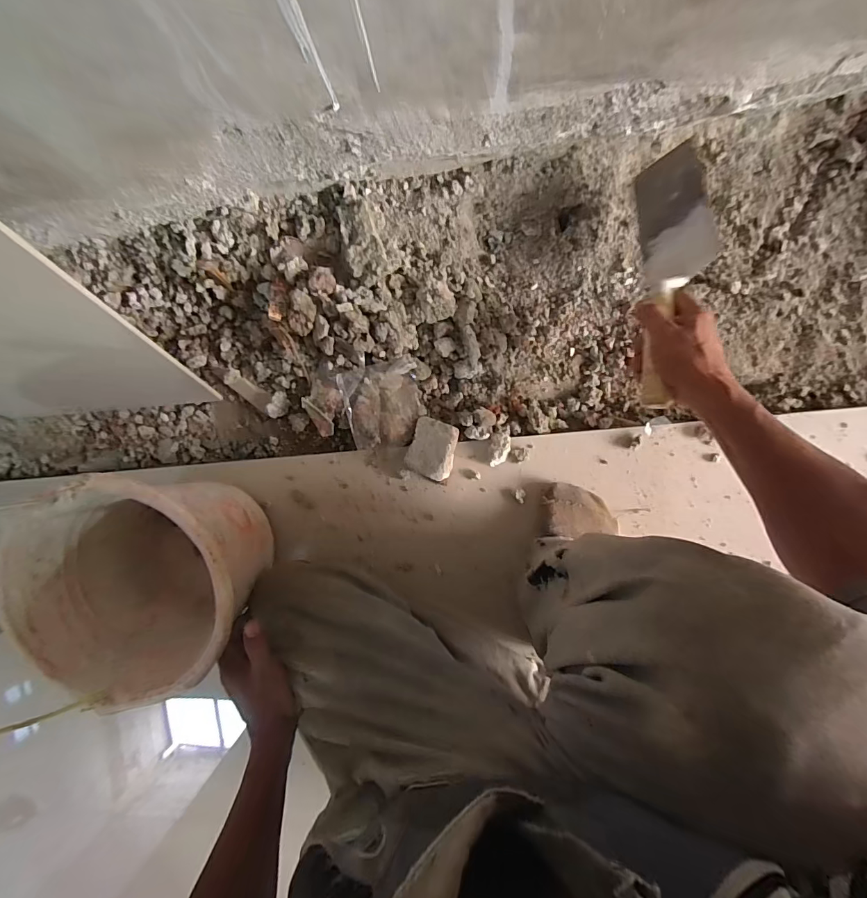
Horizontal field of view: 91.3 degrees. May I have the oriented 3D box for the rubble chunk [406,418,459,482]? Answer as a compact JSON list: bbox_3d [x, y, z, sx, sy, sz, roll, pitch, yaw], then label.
[{"bbox_3d":[0.000,-0.001,0.566,0.060,0.041,0.072,19,98,4],"label":"rubble chunk"}]

